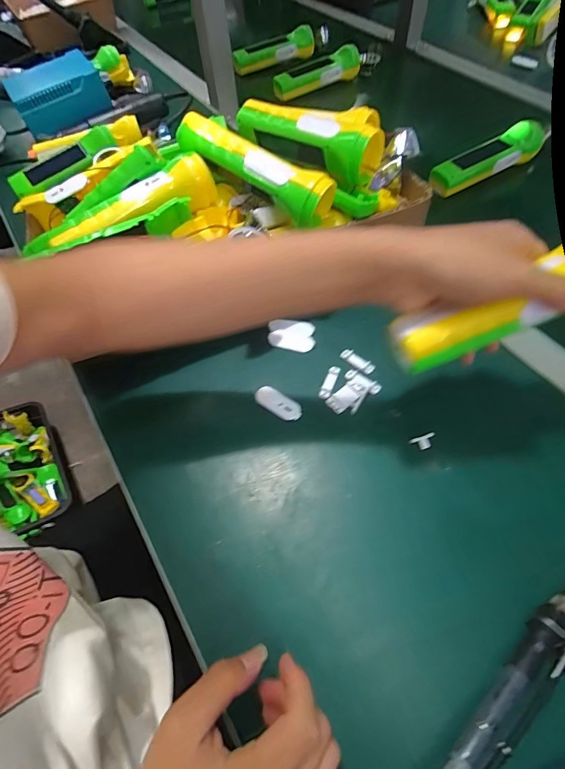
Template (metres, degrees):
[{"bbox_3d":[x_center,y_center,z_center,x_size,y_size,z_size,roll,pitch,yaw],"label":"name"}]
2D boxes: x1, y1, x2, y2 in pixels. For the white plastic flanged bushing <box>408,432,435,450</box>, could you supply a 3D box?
[{"bbox_3d":[0.130,0.053,0.362,0.023,0.008,0.011,-12,57,-5],"label":"white plastic flanged bushing"}]

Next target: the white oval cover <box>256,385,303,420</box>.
[{"bbox_3d":[-0.004,0.019,0.395,0.049,0.007,0.020,29,64,19],"label":"white oval cover"}]

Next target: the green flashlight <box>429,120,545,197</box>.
[{"bbox_3d":[0.299,-0.332,0.575,0.202,0.038,0.060,-28,61,-14],"label":"green flashlight"}]

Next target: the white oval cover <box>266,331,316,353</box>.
[{"bbox_3d":[0.010,-0.049,0.434,0.051,0.004,0.020,11,59,9],"label":"white oval cover"}]

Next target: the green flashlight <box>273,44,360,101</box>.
[{"bbox_3d":[0.069,-0.609,0.772,0.176,0.046,0.042,-26,60,-13],"label":"green flashlight"}]

